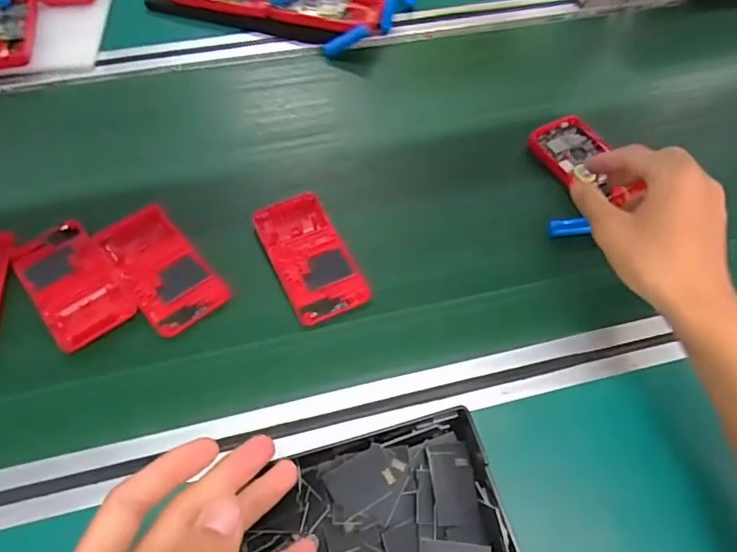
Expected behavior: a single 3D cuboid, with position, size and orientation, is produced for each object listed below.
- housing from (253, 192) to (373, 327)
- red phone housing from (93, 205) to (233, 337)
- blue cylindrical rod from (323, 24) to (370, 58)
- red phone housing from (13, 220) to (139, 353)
[{"bbox_3d":[-0.053,-0.022,0.477,0.061,0.010,0.129,-22,62,-16],"label":"housing"},{"bbox_3d":[-0.175,-0.009,0.465,0.062,0.005,0.123,-35,66,-22],"label":"red phone housing"},{"bbox_3d":[-0.025,-0.263,0.619,0.055,0.015,0.014,-23,58,16],"label":"blue cylindrical rod"},{"bbox_3d":[-0.243,0.003,0.455,0.066,0.005,0.118,-34,65,-21],"label":"red phone housing"}]

